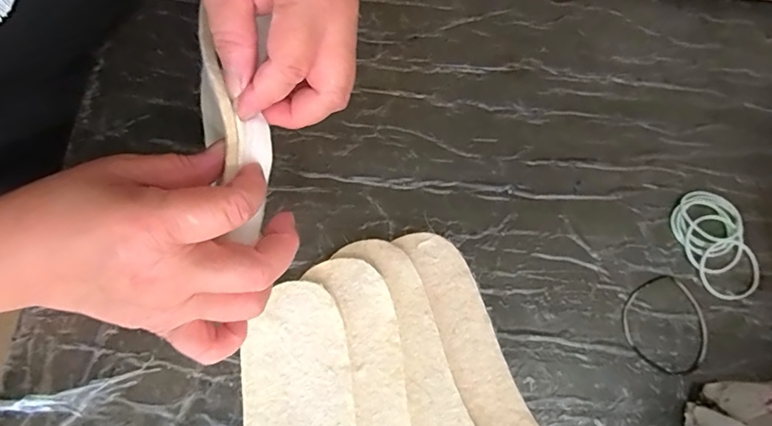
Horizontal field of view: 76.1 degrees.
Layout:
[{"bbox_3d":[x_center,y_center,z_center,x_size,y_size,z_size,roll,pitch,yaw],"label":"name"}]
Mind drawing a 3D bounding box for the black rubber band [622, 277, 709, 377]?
[{"bbox_3d":[0.185,0.075,0.325,0.056,0.004,0.061,1,70,-2],"label":"black rubber band"}]

